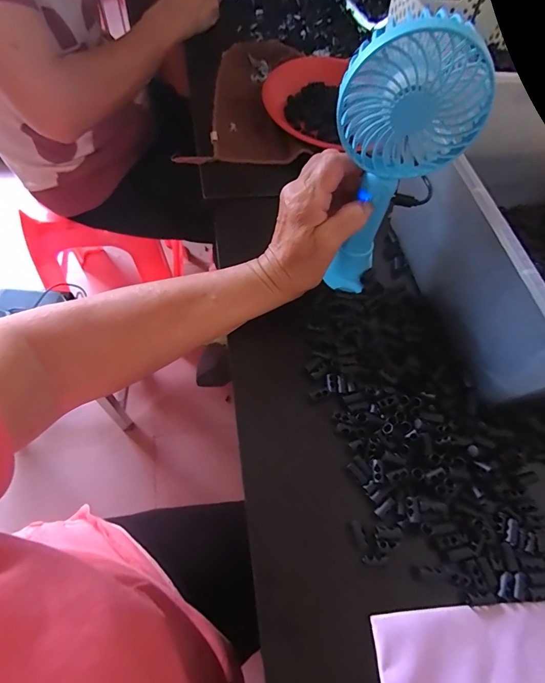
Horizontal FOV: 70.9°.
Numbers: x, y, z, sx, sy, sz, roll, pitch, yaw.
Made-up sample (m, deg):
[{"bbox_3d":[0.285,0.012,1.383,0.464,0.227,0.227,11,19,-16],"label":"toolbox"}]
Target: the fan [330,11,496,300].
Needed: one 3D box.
[{"bbox_3d":[0.092,-0.122,0.314,0.096,0.218,0.037,8,59,1],"label":"fan"}]

